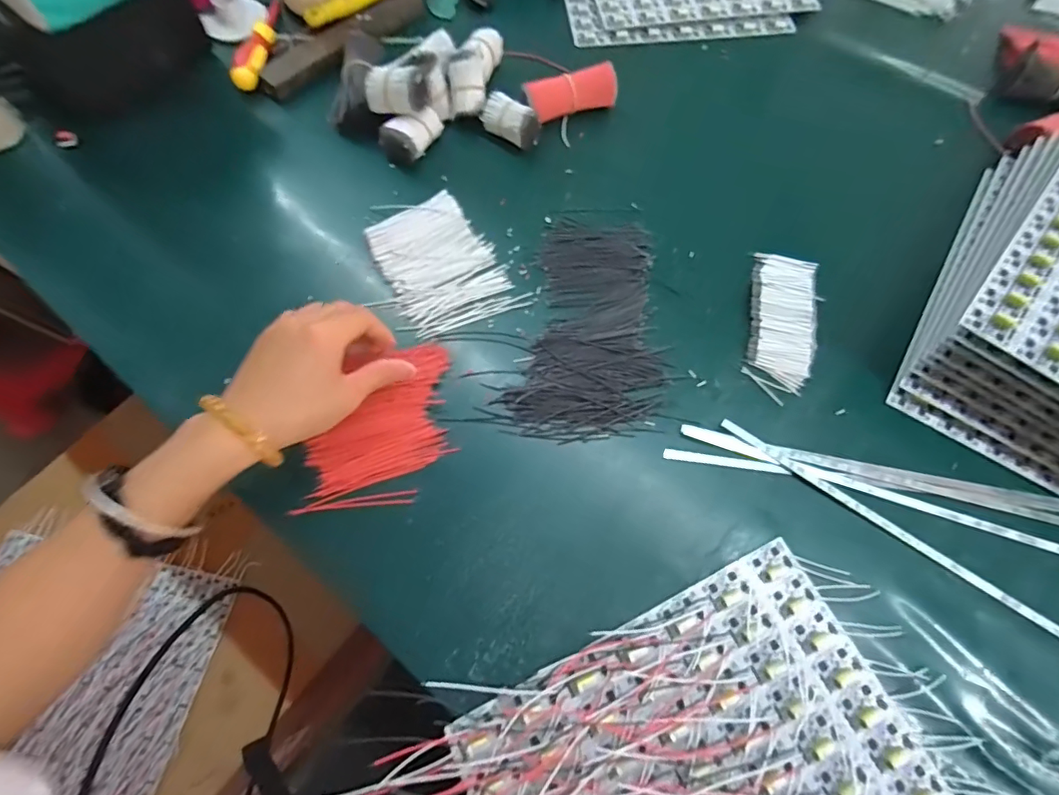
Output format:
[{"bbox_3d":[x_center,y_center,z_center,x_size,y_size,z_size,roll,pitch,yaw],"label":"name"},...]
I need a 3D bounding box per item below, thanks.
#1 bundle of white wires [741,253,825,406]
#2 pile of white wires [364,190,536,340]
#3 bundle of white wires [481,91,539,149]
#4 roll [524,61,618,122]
[{"bbox_3d":[0.203,-0.063,0.406,0.052,0.012,0.130,13,67,3],"label":"bundle of white wires"},{"bbox_3d":[-0.079,-0.110,0.420,0.098,0.011,0.135,-31,71,-14],"label":"pile of white wires"},{"bbox_3d":[-0.021,-0.255,0.472,0.051,0.029,0.030,33,69,11],"label":"bundle of white wires"},{"bbox_3d":[0.041,-0.288,0.487,0.088,0.027,0.034,-21,69,-11],"label":"roll"}]

